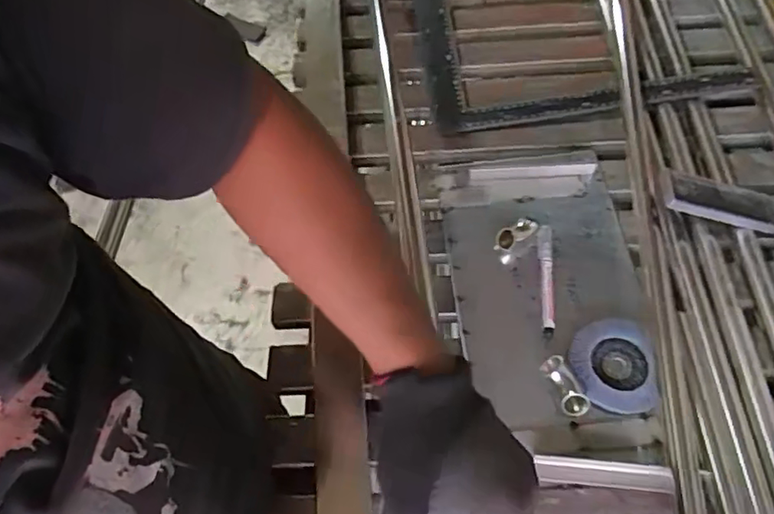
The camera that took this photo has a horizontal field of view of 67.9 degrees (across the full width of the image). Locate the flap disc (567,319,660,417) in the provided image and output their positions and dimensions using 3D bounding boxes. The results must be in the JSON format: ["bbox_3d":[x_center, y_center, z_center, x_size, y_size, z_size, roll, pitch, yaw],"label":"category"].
[{"bbox_3d":[0.229,0.108,0.581,0.085,0.006,0.096,4,61,7],"label":"flap disc"}]

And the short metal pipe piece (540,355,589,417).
[{"bbox_3d":[0.174,0.127,0.564,0.023,0.024,0.059,-24,61,-9],"label":"short metal pipe piece"}]

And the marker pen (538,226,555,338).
[{"bbox_3d":[0.178,0.025,0.636,0.017,0.010,0.139,2,60,5],"label":"marker pen"}]

